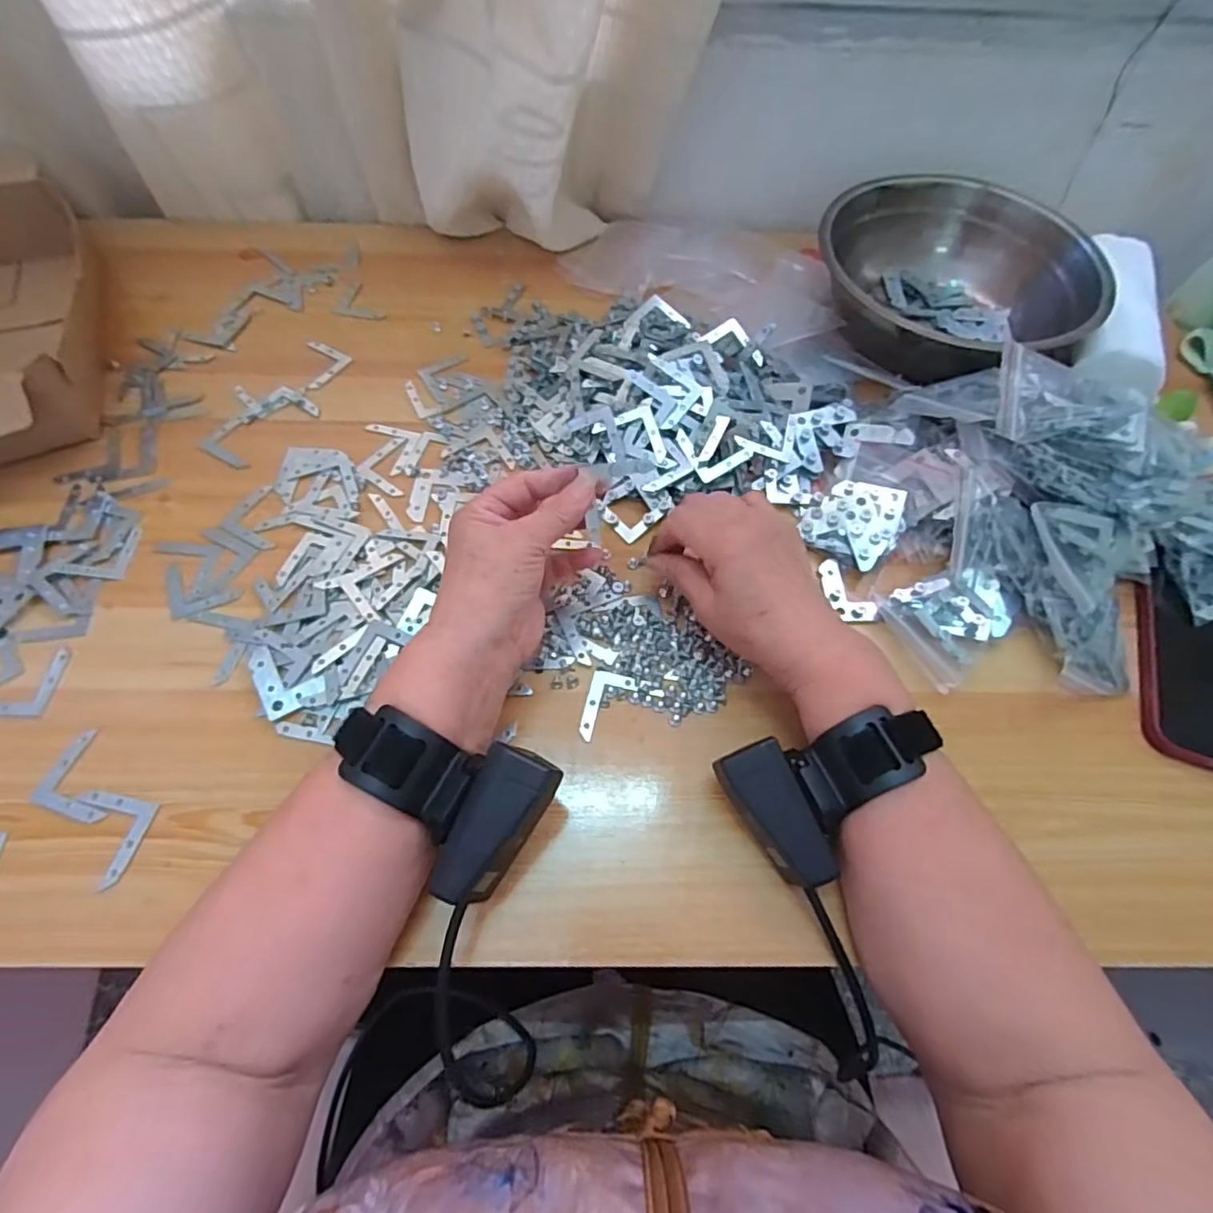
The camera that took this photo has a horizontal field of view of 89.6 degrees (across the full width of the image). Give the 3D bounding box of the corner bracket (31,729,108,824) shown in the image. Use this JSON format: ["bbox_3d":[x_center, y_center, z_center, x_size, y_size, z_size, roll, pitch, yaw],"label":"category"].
[{"bbox_3d":[-0.278,0.090,0.327,0.044,0.004,0.041,15,62,11],"label":"corner bracket"}]

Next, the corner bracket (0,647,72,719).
[{"bbox_3d":[-0.338,0.043,0.353,0.041,0.005,0.042,7,65,-5],"label":"corner bracket"}]

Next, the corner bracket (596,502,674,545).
[{"bbox_3d":[0.018,-0.066,0.412,0.039,0.004,0.036,-41,70,0],"label":"corner bracket"}]

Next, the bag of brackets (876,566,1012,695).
[{"bbox_3d":[0.213,0.006,0.369,0.073,0.022,0.063,-23,62,-11],"label":"bag of brackets"}]

